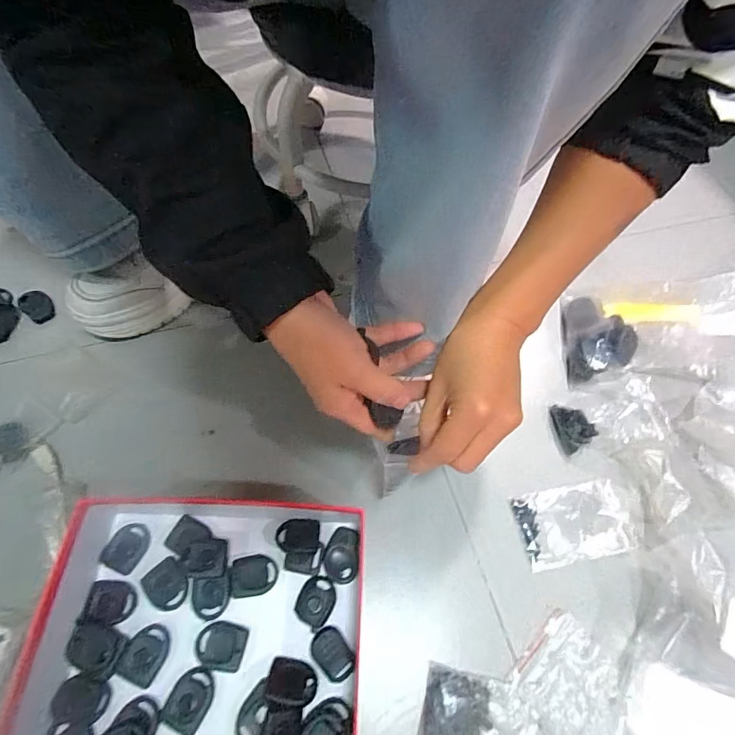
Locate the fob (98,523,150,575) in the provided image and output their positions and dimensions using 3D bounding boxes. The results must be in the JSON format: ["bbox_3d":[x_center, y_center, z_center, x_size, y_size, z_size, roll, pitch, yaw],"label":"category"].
[{"bbox_3d":[-0.212,0.158,0.365,0.031,0.004,0.039,24,62,9],"label":"fob"}]

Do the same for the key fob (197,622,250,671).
[{"bbox_3d":[-0.117,0.222,0.331,0.037,0.004,0.030,11,60,2],"label":"key fob"}]

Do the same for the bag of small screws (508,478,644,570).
[{"bbox_3d":[0.203,0.148,0.401,0.114,0.008,0.066,-8,62,-9],"label":"bag of small screws"}]

